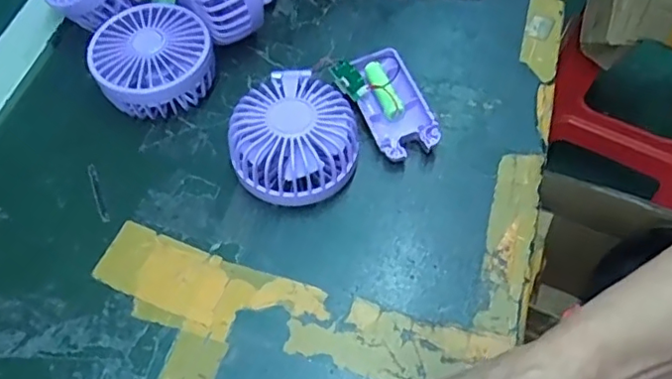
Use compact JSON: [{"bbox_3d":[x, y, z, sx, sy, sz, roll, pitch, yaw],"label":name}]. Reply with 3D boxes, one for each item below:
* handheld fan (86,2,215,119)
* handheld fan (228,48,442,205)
[{"bbox_3d":[-0.135,-0.092,0.436,0.083,0.044,0.081,-1,59,1],"label":"handheld fan"},{"bbox_3d":[-0.004,-0.048,0.404,0.140,0.046,0.096,-22,61,-11],"label":"handheld fan"}]

